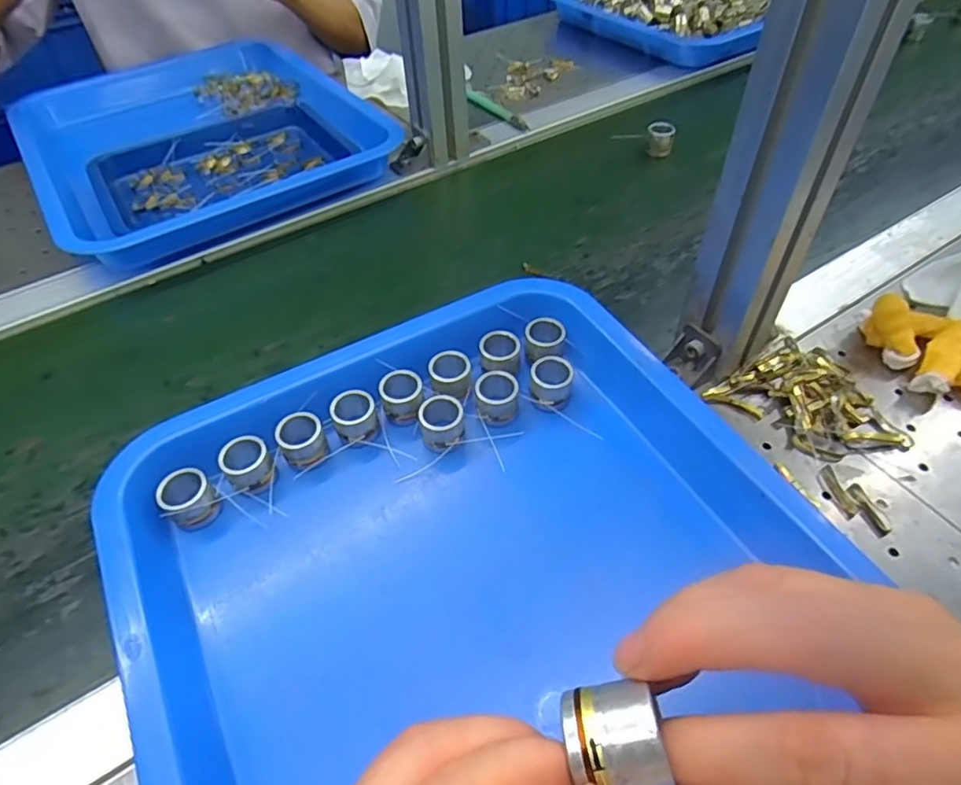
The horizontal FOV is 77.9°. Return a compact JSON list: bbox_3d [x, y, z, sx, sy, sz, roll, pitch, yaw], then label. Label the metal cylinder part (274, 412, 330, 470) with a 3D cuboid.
[{"bbox_3d":[-0.100,0.028,0.336,0.024,0.024,0.021,-24,53,-17],"label":"metal cylinder part"}]

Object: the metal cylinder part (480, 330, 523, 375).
[{"bbox_3d":[0.013,-0.025,0.369,0.024,0.014,0.024,-2,49,1],"label":"metal cylinder part"}]

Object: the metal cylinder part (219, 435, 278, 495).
[{"bbox_3d":[-0.126,0.041,0.325,0.024,0.022,0.027,-31,55,-22],"label":"metal cylinder part"}]

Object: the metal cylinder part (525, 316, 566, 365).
[{"bbox_3d":[0.041,-0.034,0.378,0.024,0.017,0.021,-7,49,-3],"label":"metal cylinder part"}]

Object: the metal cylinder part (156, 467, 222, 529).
[{"bbox_3d":[-0.152,0.056,0.312,0.024,0.025,0.022,-1,49,1],"label":"metal cylinder part"}]

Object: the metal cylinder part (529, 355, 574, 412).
[{"bbox_3d":[0.042,-0.004,0.356,0.024,0.021,0.028,5,50,7],"label":"metal cylinder part"}]

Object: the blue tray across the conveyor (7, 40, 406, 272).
[{"bbox_3d":[-0.290,-0.266,0.605,0.295,0.044,0.367,-28,54,-20],"label":"blue tray across the conveyor"}]

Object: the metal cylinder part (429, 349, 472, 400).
[{"bbox_3d":[-0.018,-0.011,0.360,0.024,0.016,0.025,-1,49,1],"label":"metal cylinder part"}]

